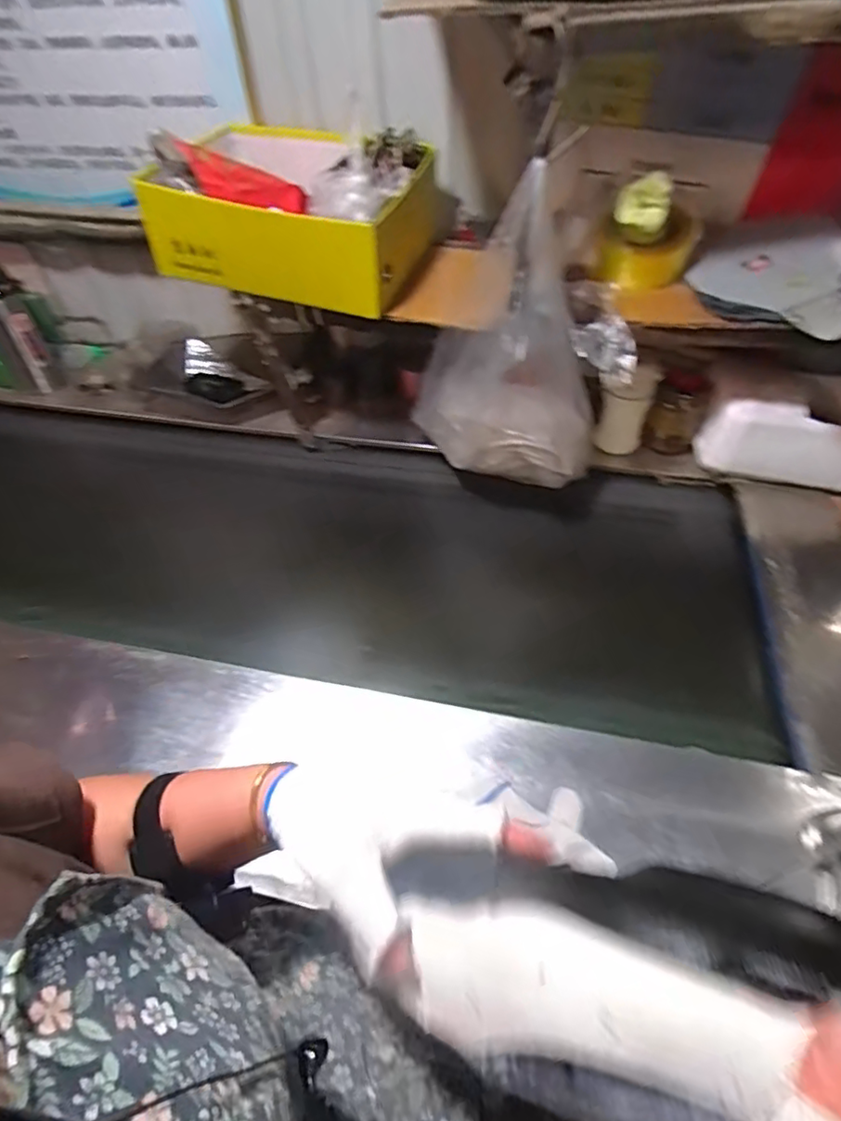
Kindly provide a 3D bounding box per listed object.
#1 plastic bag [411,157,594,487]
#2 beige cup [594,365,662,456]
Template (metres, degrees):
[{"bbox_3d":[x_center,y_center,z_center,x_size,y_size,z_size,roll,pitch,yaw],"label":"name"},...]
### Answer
[{"bbox_3d":[0.118,-0.267,0.759,0.241,0.334,0.191,-4,50,-1],"label":"plastic bag"},{"bbox_3d":[0.328,-0.239,0.953,0.075,0.154,0.077,-1,50,2],"label":"beige cup"}]

